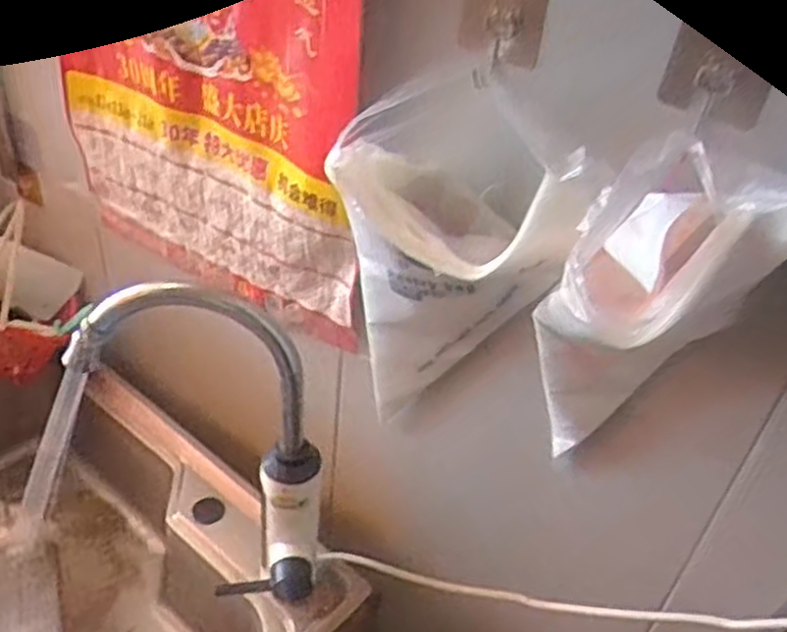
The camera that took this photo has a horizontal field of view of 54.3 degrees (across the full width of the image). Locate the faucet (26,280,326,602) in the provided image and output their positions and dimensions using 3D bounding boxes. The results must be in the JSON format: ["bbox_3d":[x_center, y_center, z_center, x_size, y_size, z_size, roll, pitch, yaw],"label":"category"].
[{"bbox_3d":[-0.208,0.143,0.743,0.281,0.387,0.086,10,38,4],"label":"faucet"}]

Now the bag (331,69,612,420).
[{"bbox_3d":[0.041,-0.012,0.639,0.185,0.329,0.124,30,43,26],"label":"bag"}]

